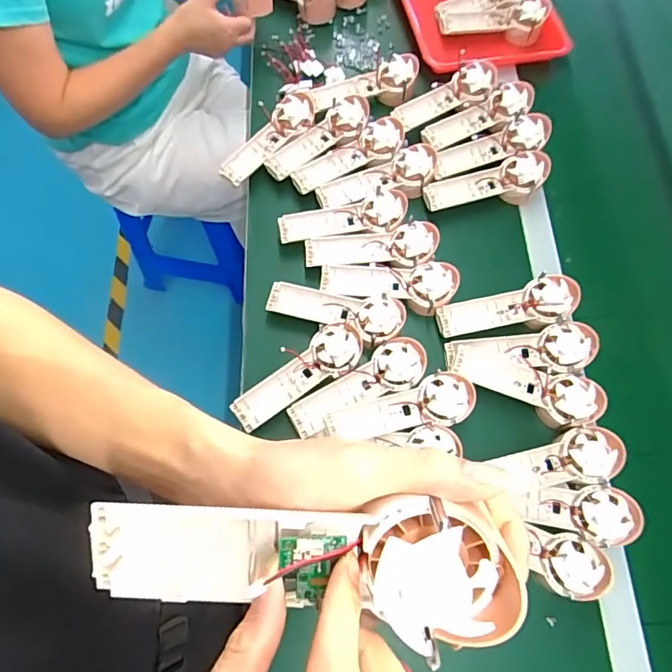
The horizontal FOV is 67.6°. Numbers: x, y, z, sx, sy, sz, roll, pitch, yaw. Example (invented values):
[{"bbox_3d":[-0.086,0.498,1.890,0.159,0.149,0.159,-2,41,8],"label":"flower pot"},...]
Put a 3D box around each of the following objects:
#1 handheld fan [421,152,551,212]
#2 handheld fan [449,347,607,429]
[{"bbox_3d":[0.213,-0.216,0.706,0.171,0.031,0.056,-15,70,-6],"label":"handheld fan"},{"bbox_3d":[0.226,0.057,0.600,0.175,0.031,0.059,21,70,7],"label":"handheld fan"}]

